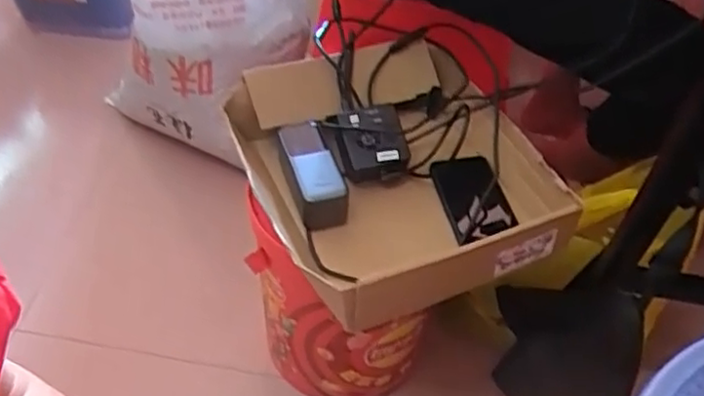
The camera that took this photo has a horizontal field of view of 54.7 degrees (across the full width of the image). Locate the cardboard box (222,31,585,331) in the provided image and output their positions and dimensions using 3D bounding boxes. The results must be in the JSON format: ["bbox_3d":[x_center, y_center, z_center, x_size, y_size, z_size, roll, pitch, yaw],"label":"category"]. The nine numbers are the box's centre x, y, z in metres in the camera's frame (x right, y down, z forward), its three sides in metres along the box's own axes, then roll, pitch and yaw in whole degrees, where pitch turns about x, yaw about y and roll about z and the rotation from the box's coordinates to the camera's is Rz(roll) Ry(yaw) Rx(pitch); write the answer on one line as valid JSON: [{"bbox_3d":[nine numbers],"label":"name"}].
[{"bbox_3d":[0.048,-0.032,0.807,0.321,0.100,0.336,-19,52,-17],"label":"cardboard box"}]

